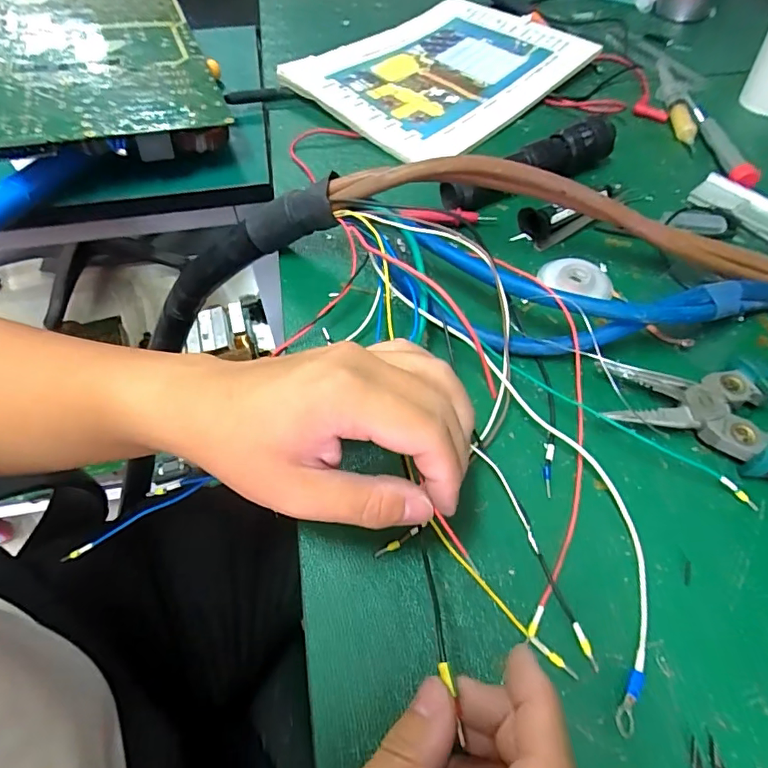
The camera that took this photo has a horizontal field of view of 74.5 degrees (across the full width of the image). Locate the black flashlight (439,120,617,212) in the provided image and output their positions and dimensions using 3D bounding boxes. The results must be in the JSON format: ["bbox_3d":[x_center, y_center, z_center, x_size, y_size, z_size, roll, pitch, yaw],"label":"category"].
[{"bbox_3d":[0.119,-0.185,0.426,0.169,0.036,0.031,-25,59,-16],"label":"black flashlight"}]

